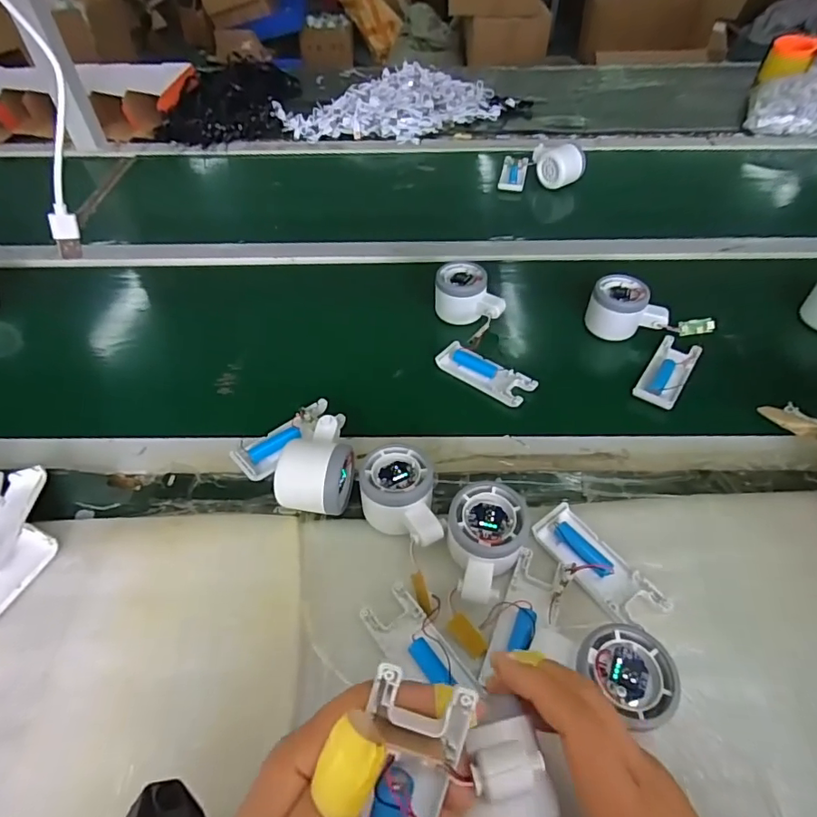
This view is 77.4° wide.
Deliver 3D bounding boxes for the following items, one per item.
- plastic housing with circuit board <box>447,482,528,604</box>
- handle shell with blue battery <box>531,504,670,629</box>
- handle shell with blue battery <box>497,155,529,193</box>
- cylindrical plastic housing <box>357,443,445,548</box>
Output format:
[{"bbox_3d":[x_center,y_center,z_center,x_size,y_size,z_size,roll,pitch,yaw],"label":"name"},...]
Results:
[{"bbox_3d":[0.054,0.102,0.383,0.056,0.046,0.079,22,52,18],"label":"plastic housing with circuit board"},{"bbox_3d":[0.144,0.119,0.392,0.046,0.015,0.100,-27,54,-22],"label":"handle shell with blue battery"},{"bbox_3d":[0.176,-0.394,0.851,0.041,0.013,0.106,10,50,9],"label":"handle shell with blue battery"},{"bbox_3d":[-0.008,0.074,0.413,0.057,0.043,0.081,-8,49,-7],"label":"cylindrical plastic housing"}]

